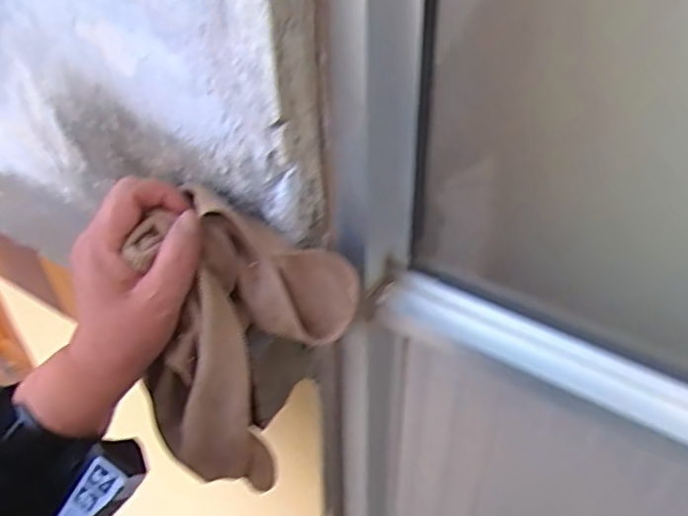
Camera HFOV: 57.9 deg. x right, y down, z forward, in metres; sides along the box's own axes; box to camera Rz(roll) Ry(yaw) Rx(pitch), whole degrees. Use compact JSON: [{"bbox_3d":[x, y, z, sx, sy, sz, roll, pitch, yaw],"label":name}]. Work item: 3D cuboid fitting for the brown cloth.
[{"bbox_3d":[-0.059,0.066,0.402,0.120,0.189,0.094,11,42,15],"label":"brown cloth"}]

